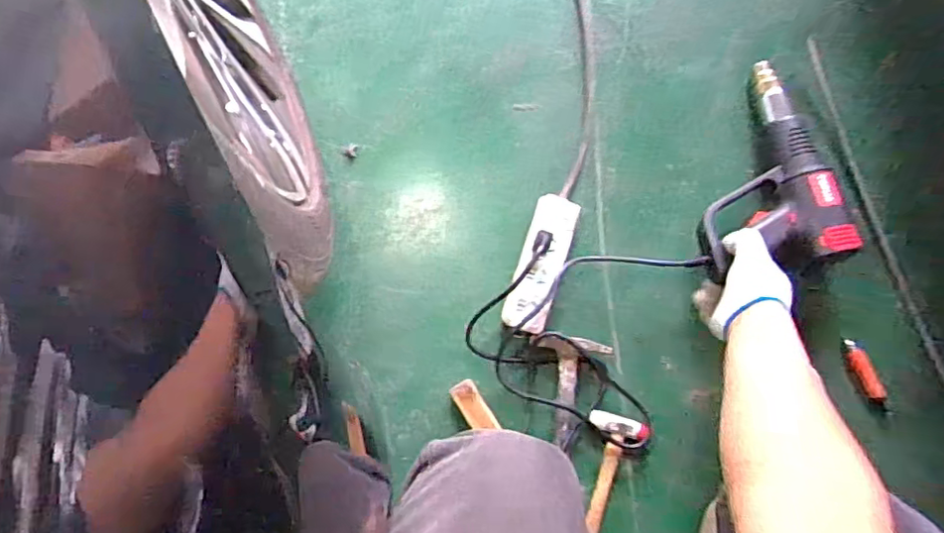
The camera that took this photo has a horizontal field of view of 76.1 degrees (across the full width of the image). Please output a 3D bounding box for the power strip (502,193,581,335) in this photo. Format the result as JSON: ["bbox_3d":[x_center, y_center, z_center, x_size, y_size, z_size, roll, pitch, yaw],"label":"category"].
[{"bbox_3d":[0.090,-0.005,0.763,0.057,0.034,0.177,18,84,3],"label":"power strip"}]

